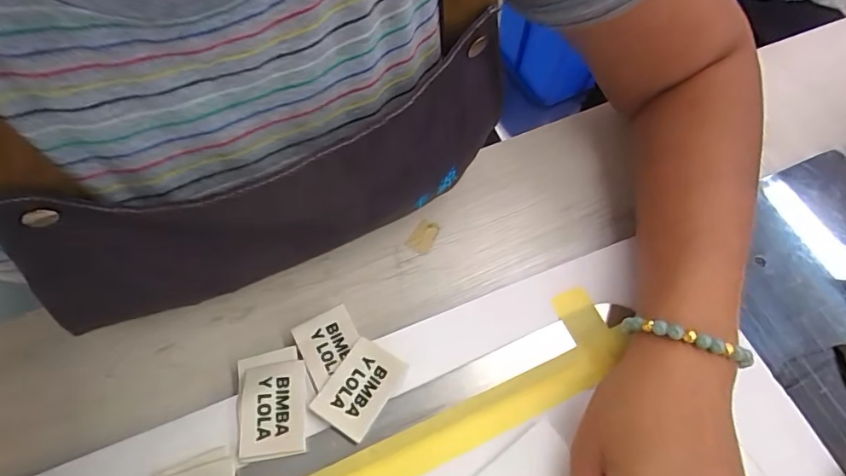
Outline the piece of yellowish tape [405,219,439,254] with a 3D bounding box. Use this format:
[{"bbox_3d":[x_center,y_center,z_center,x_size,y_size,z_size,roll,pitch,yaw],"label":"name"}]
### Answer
[{"bbox_3d":[0.000,-0.001,0.338,0.017,0.004,0.026,24,67,9],"label":"piece of yellowish tape"}]

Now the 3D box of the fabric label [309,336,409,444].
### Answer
[{"bbox_3d":[-0.036,0.084,0.269,0.034,0.004,0.047,31,68,12],"label":"fabric label"}]

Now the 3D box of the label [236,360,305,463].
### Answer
[{"bbox_3d":[-0.083,0.093,0.262,0.035,0.004,0.049,-6,66,-5],"label":"label"}]

